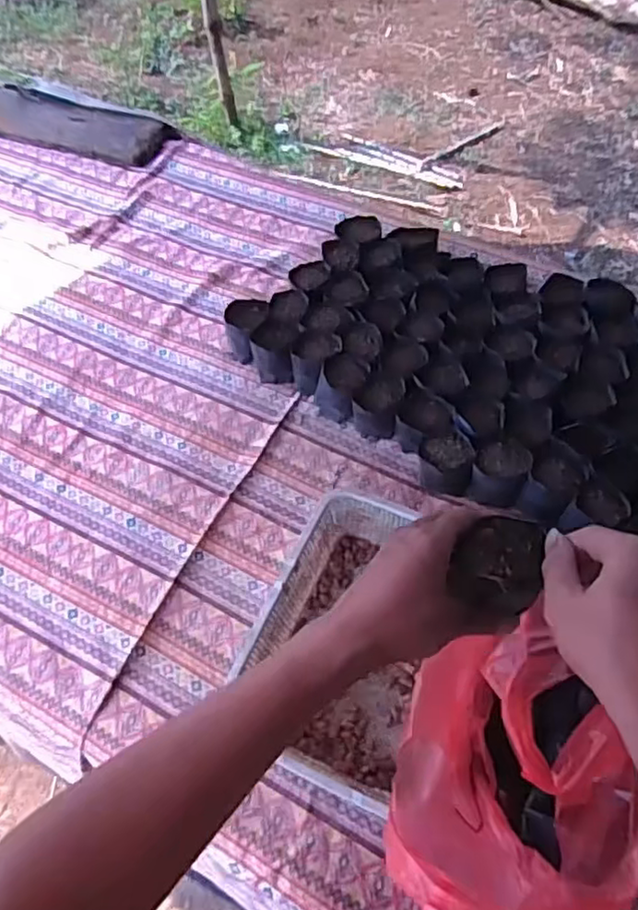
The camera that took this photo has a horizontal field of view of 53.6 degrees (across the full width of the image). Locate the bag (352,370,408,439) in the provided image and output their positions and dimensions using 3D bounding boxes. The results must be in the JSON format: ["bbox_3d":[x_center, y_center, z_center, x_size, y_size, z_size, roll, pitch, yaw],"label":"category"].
[{"bbox_3d":[0.079,-0.065,0.839,0.059,0.067,0.068,16,62,12],"label":"bag"}]

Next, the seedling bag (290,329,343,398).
[{"bbox_3d":[-0.005,-0.129,0.879,0.058,0.070,0.066,33,66,20],"label":"seedling bag"}]

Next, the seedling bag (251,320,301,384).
[{"bbox_3d":[-0.061,-0.143,0.897,0.061,0.073,0.064,4,60,6],"label":"seedling bag"}]

